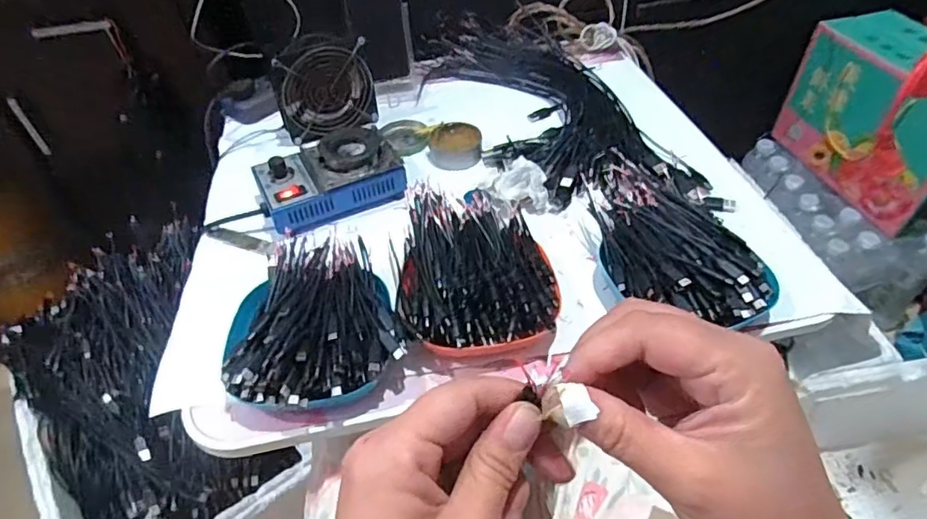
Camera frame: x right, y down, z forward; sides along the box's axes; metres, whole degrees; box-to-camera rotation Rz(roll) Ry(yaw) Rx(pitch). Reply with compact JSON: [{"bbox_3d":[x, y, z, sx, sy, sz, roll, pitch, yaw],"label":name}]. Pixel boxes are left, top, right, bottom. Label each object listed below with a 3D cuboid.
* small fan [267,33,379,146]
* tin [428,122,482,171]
[{"bbox_3d":[-0.170,-0.214,0.694,0.116,0.119,0.034,-21,49,-16],"label":"small fan"},{"bbox_3d":[-0.010,-0.138,0.683,0.063,0.023,0.064,-2,47,2],"label":"tin"}]

